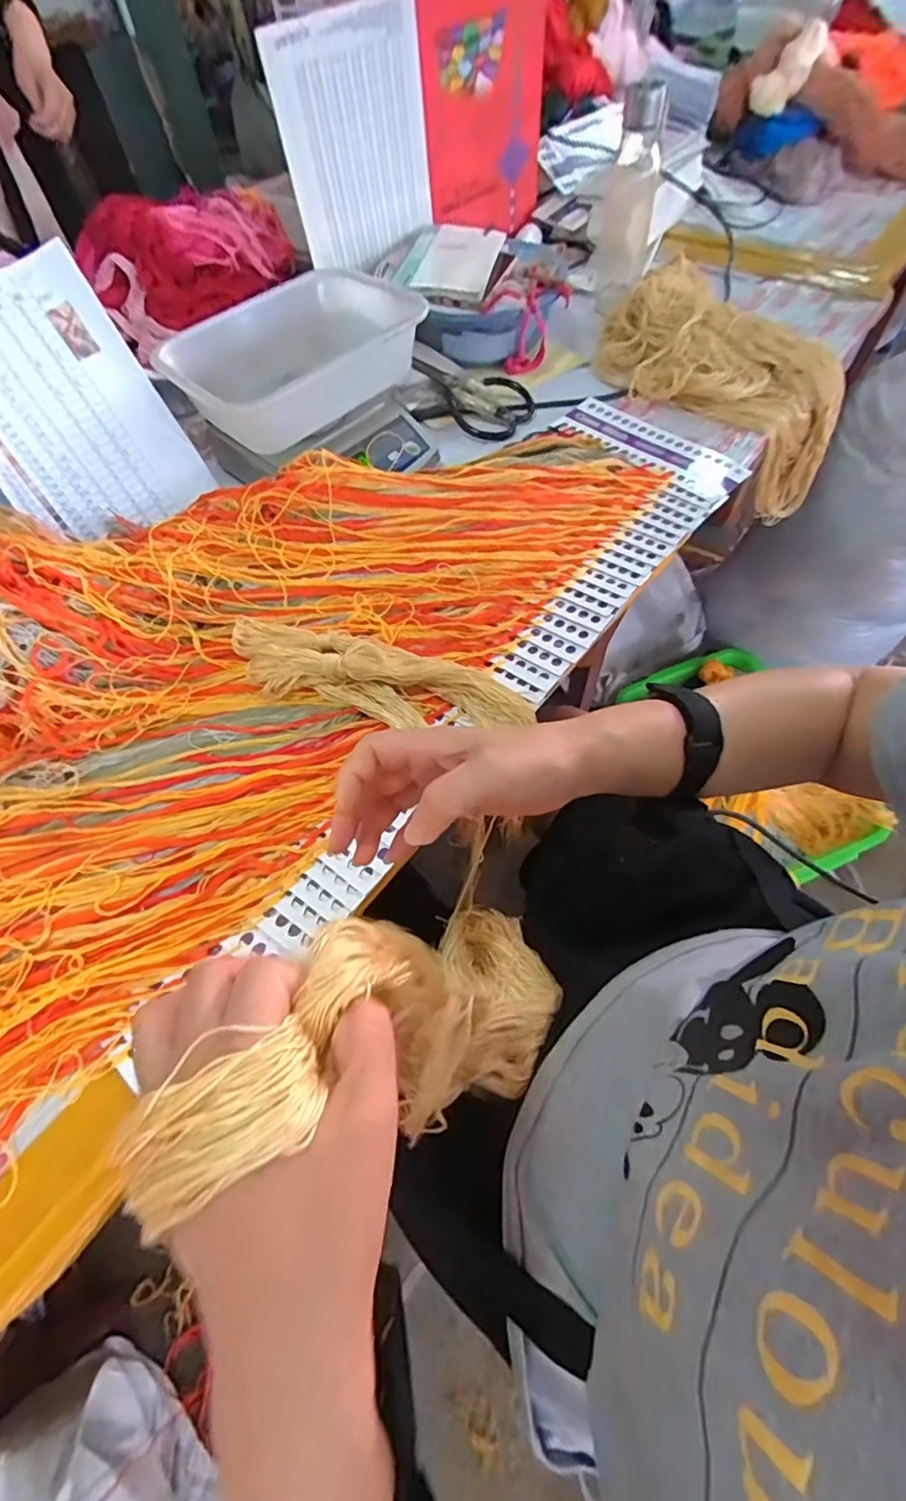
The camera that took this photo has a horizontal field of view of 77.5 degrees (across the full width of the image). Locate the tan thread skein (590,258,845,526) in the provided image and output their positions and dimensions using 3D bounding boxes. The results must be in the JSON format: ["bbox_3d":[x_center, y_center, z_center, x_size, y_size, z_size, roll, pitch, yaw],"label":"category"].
[{"bbox_3d":[0.384,-0.495,0.780,0.384,0.184,0.205,34,66,-8],"label":"tan thread skein"}]

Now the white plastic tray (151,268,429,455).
[{"bbox_3d":[-0.186,-0.453,0.666,0.281,0.111,0.188,-29,64,-13],"label":"white plastic tray"}]

